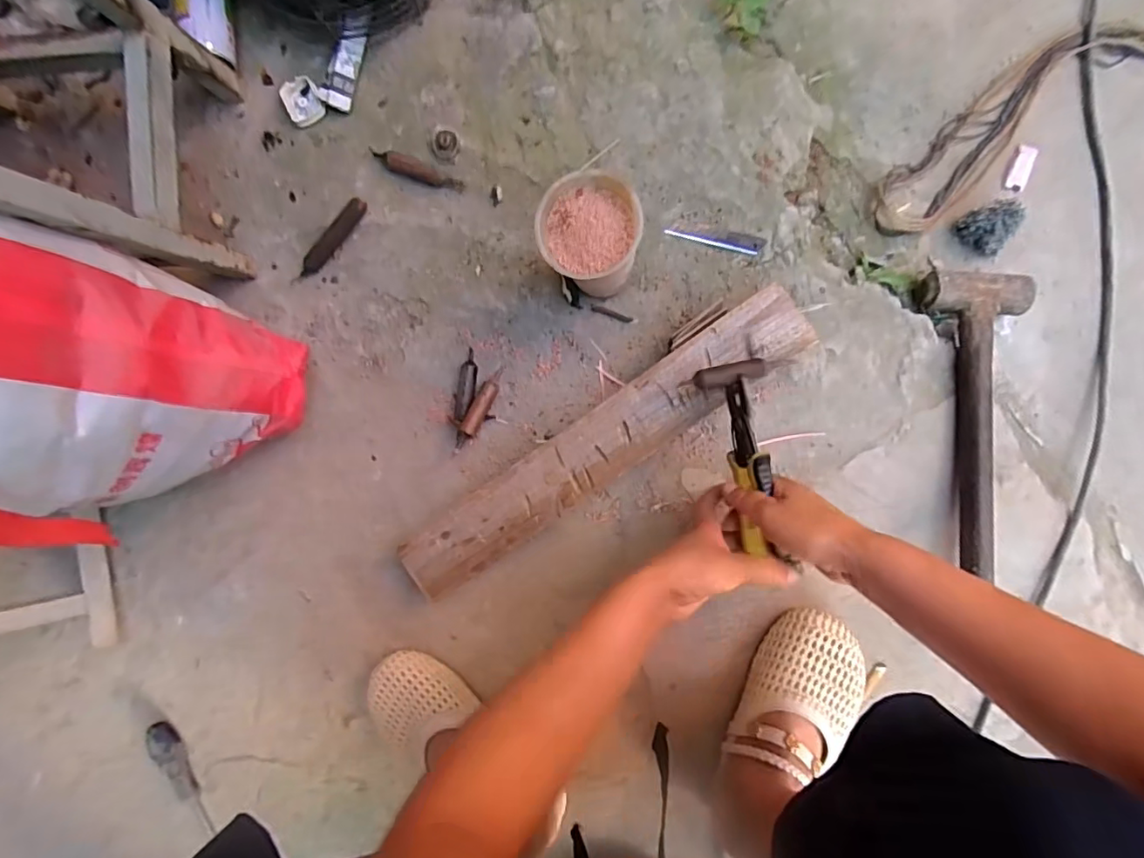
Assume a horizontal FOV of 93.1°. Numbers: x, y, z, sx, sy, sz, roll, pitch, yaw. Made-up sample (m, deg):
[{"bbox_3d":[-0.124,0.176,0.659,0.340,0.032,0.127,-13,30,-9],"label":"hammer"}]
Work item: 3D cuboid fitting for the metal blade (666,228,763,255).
[{"bbox_3d":[0.151,-0.201,0.569,0.101,0.004,0.018,14,94,3],"label":"metal blade"}]

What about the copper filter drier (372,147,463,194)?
[{"bbox_3d":[-0.170,-0.282,0.587,0.108,0.017,0.020,18,94,3],"label":"copper filter drier"}]

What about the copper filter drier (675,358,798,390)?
[{"bbox_3d":[0.152,-0.051,0.487,0.112,0.021,0.018,-12,92,-18],"label":"copper filter drier"}]

